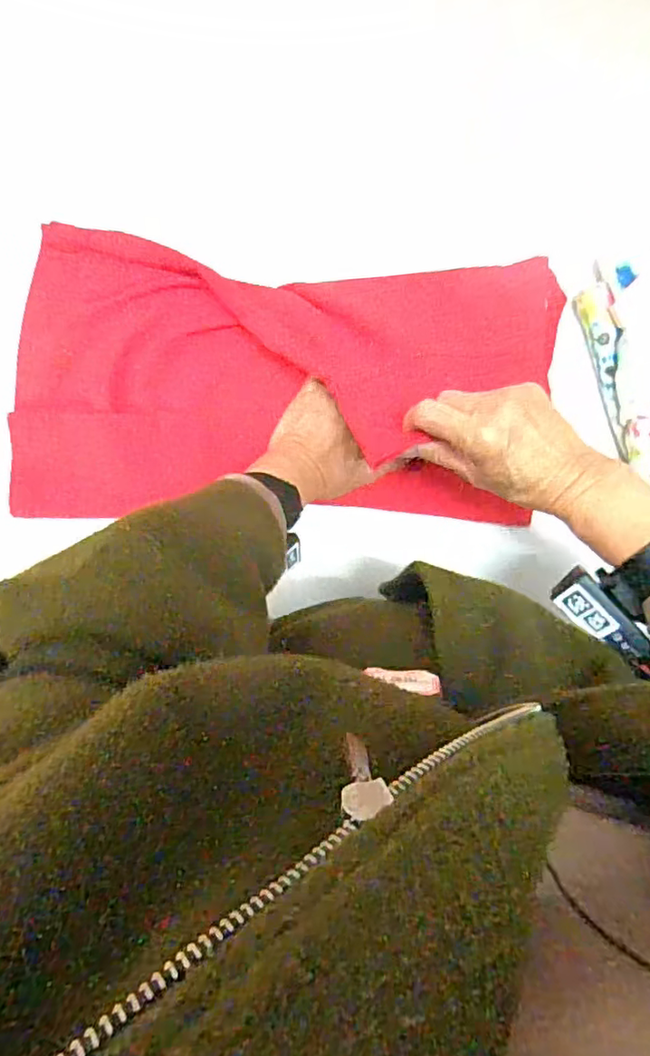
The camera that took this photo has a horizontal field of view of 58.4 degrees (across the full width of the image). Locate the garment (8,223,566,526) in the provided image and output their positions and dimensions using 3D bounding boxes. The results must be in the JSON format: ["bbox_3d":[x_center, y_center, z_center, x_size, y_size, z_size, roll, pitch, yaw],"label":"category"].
[{"bbox_3d":[-0.032,-0.122,0.517,0.461,0.057,0.241,-4,93,-5],"label":"garment"}]

